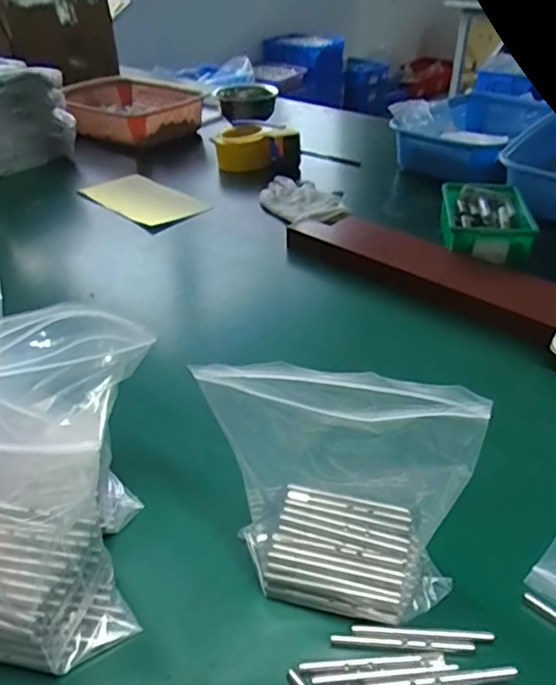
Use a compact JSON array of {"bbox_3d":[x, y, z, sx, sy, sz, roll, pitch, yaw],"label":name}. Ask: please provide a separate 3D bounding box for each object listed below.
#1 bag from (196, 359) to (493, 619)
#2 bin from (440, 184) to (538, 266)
[{"bbox_3d":[0.033,0.077,0.323,0.134,0.151,0.069,13,38,18],"label":"bag"},{"bbox_3d":[0.250,-0.151,0.711,0.104,0.045,0.133,7,36,11],"label":"bin"}]

